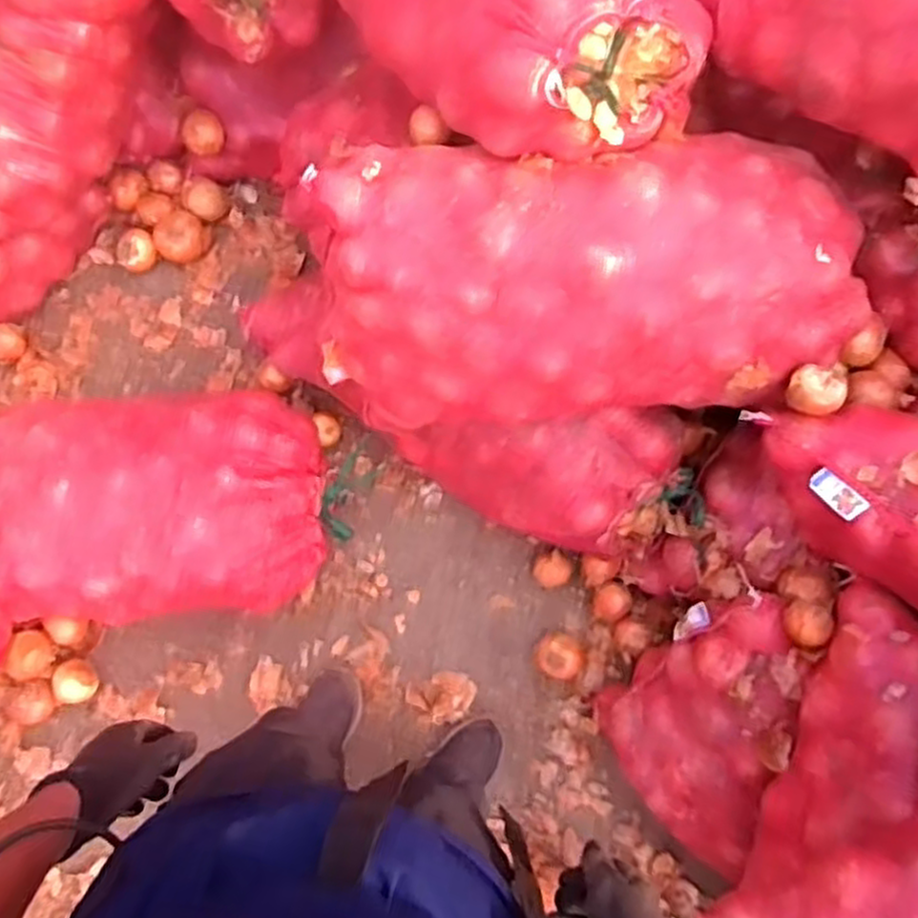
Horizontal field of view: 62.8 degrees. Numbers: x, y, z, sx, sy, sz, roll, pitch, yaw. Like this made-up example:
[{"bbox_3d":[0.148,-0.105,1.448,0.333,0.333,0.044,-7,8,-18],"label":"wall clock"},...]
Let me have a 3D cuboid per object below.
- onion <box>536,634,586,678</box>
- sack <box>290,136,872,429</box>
[{"bbox_3d":[0.193,0.376,1.437,0.078,0.083,0.076,0,78,0],"label":"onion"},{"bbox_3d":[0.179,-0.261,1.096,0.772,0.238,0.356,-4,78,0],"label":"sack"}]

